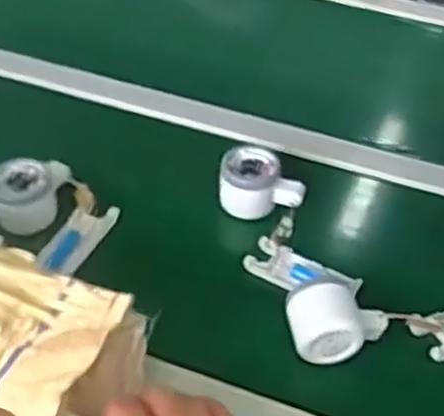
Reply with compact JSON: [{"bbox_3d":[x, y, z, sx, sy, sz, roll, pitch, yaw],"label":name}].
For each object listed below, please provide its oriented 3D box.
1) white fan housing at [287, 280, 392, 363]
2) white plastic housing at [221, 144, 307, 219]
[{"bbox_3d":[0.098,0.095,0.655,0.082,0.043,0.055,-6,46,-9],"label":"white fan housing"},{"bbox_3d":[0.039,-0.026,0.779,0.080,0.053,0.051,0,45,-3],"label":"white plastic housing"}]

